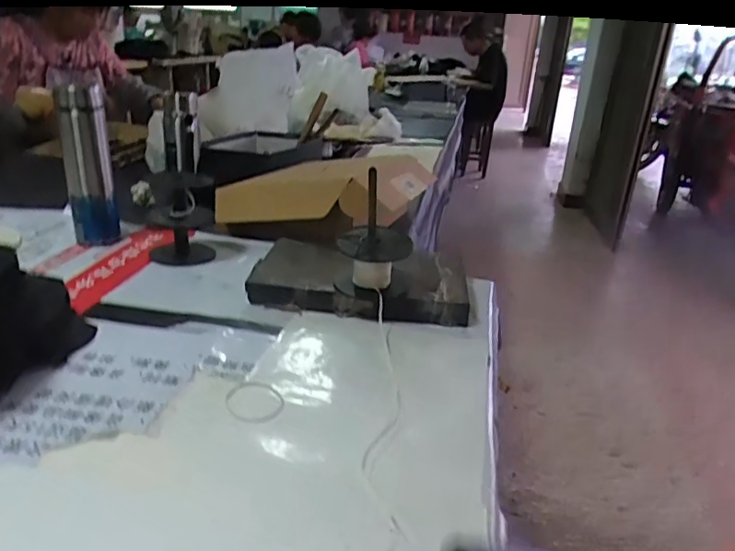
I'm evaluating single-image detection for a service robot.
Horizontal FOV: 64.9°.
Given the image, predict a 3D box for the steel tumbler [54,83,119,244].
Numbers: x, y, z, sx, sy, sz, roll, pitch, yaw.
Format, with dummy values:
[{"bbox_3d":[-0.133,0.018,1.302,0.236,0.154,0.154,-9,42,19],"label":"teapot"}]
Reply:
[{"bbox_3d":[-0.417,-0.157,0.866,0.067,0.235,0.060,-5,24,-23],"label":"steel tumbler"}]

